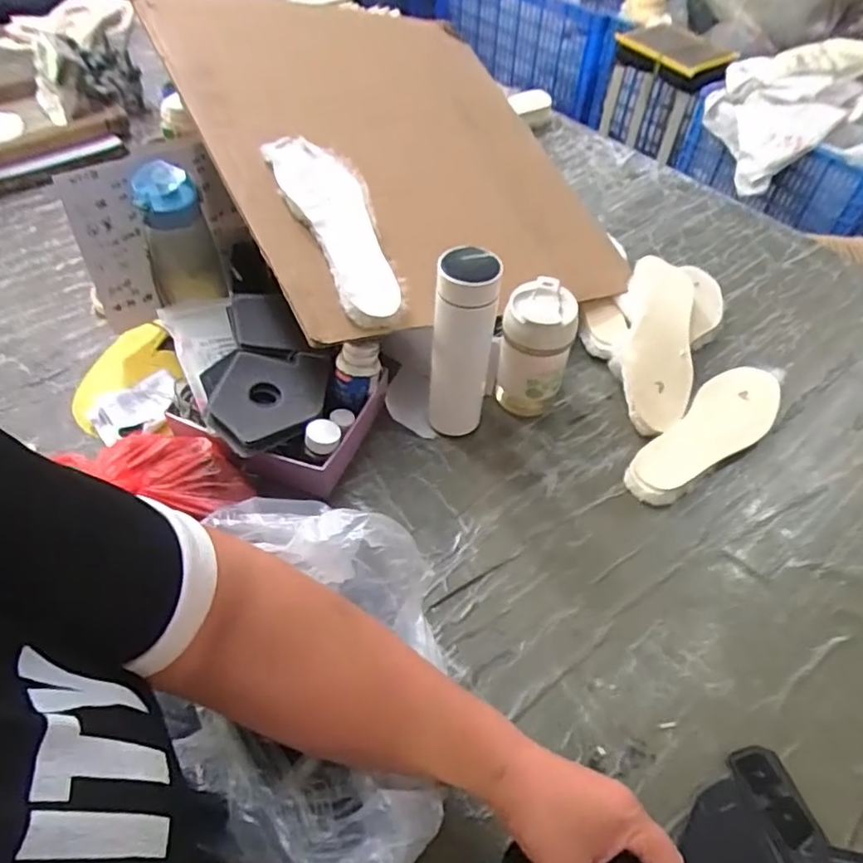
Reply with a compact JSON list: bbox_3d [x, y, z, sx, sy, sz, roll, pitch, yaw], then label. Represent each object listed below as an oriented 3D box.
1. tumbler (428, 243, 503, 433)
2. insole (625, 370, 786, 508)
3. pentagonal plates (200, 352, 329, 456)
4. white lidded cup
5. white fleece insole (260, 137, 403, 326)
[{"bbox_3d":[0.032,-0.088,0.697,0.074,0.232,0.069,3,52,0],"label":"tumbler"},{"bbox_3d":[0.336,0.003,0.747,0.262,0.025,0.083,-35,61,-26],"label":"insole"},{"bbox_3d":[-0.176,-0.035,0.671,0.131,0.028,0.124,-11,53,-11],"label":"pentagonal plates"},{"bbox_3d":[0.122,-0.094,0.744,0.076,0.161,0.075,1,52,-2],"label":"white lidded cup"},{"bbox_3d":[-0.103,-0.236,0.708,0.092,0.021,0.260,-22,74,-16],"label":"white fleece insole"}]

